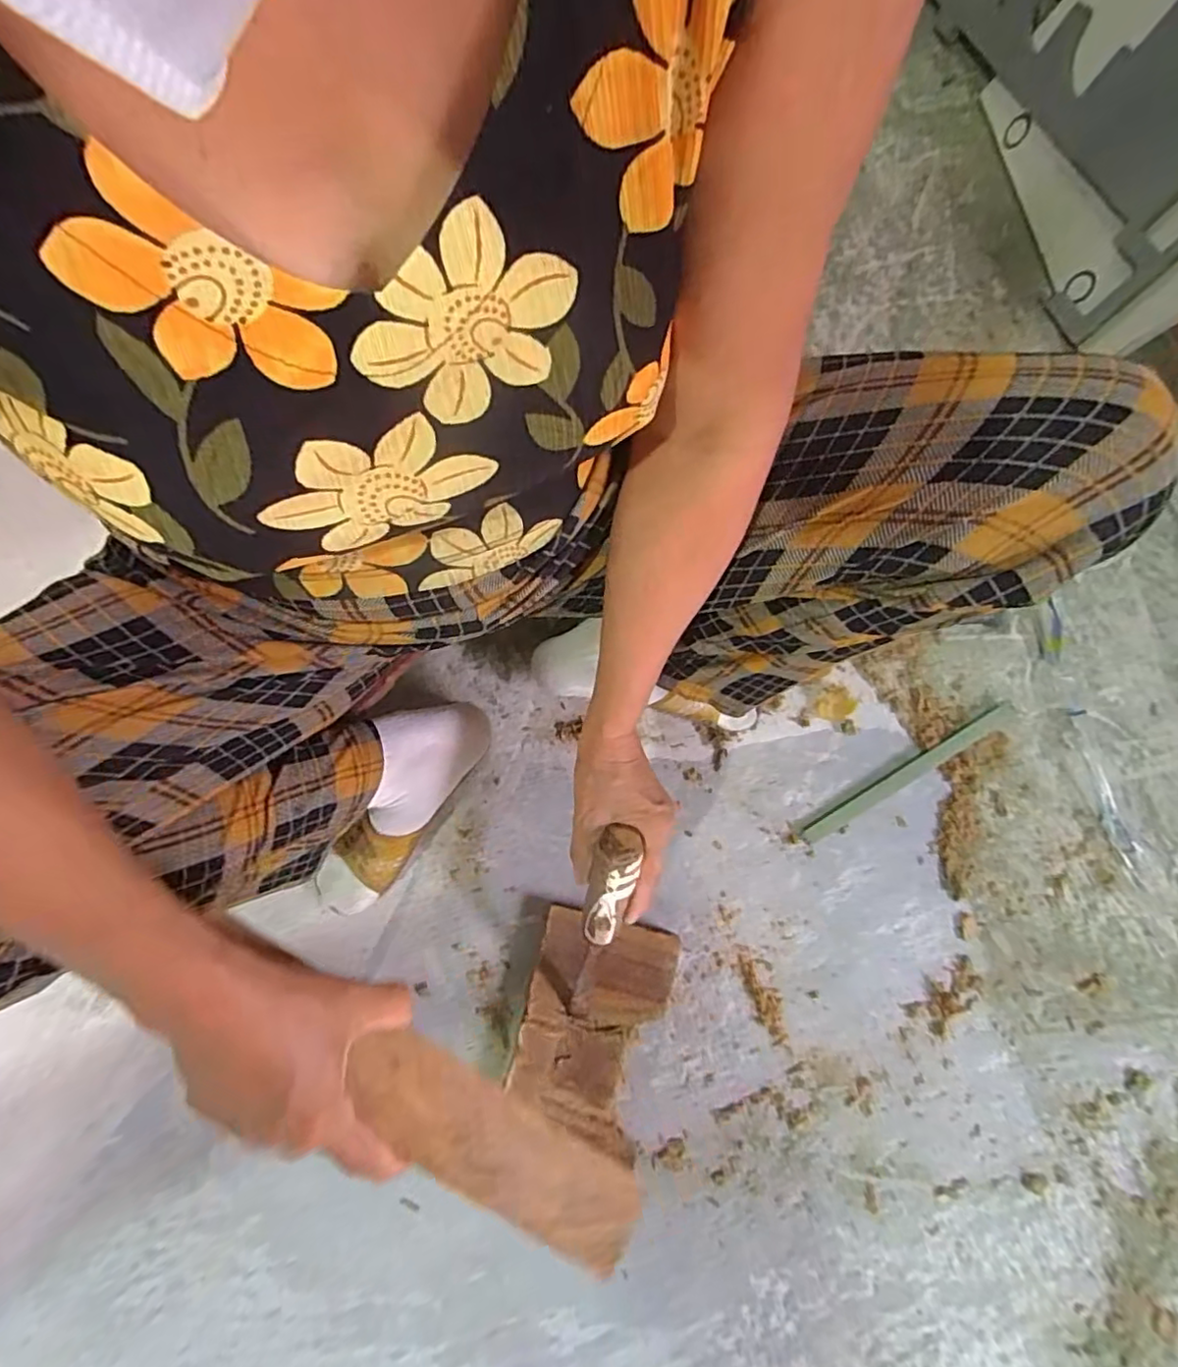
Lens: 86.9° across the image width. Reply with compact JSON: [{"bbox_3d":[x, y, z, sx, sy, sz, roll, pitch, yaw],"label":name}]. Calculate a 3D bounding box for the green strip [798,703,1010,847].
[{"bbox_3d":[0.329,0.090,0.637,0.255,0.015,0.021,-30,77,-8],"label":"green strip"}]

